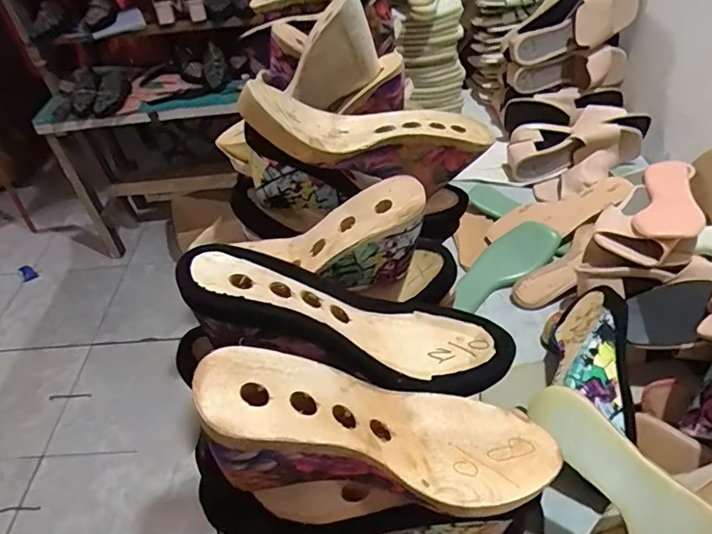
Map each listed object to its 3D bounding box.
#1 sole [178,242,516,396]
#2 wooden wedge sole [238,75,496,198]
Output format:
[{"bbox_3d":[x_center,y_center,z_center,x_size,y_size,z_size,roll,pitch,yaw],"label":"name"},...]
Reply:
[{"bbox_3d":[-0.003,0.037,0.370,0.242,0.056,0.097,17,38,-18],"label":"sole"},{"bbox_3d":[0.010,-0.126,0.512,0.248,0.077,0.084,7,40,-15],"label":"wooden wedge sole"}]

